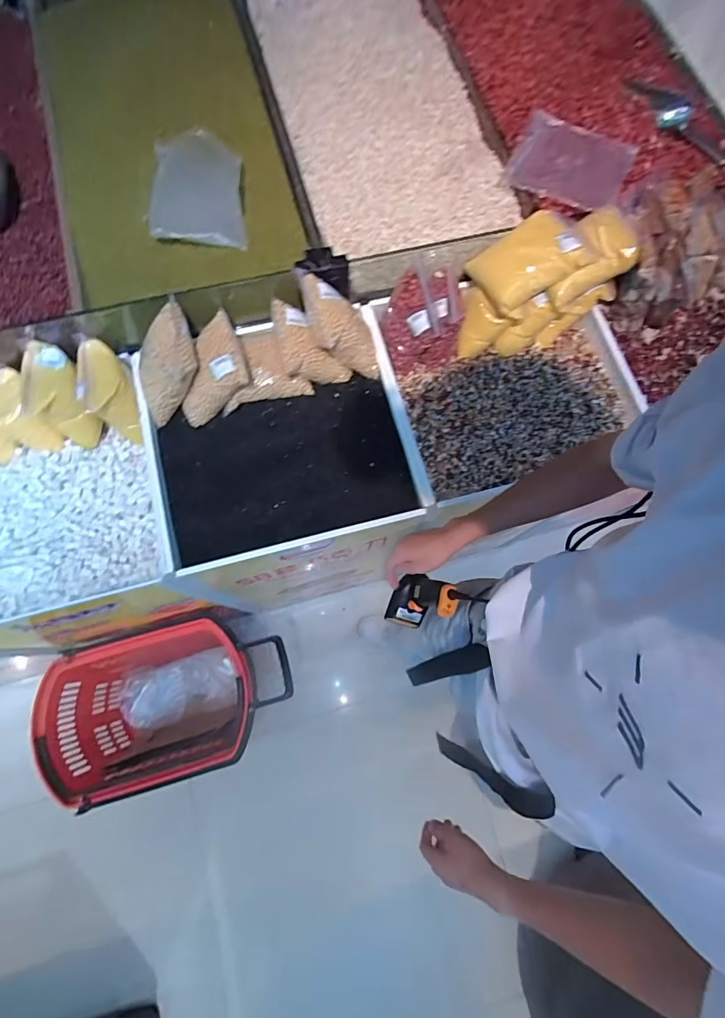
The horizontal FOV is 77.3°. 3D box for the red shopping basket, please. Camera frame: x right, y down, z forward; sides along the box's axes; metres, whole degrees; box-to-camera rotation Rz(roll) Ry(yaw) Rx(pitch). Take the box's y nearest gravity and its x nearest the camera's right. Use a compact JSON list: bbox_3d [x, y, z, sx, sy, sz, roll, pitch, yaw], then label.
[{"bbox_3d":[-0.458,0.476,1.172,0.554,0.335,0.337,-18,74,-7],"label":"red shopping basket"}]

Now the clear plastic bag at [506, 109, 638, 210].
[{"bbox_3d":[0.355,-0.589,0.767,0.183,0.026,0.140,24,90,4],"label":"clear plastic bag"}]

